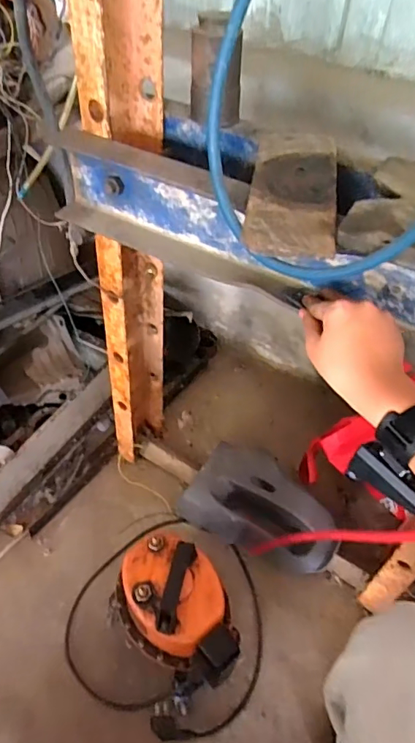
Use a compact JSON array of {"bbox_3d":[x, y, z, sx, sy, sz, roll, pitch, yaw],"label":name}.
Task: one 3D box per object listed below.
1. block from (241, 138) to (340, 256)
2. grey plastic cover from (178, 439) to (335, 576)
[{"bbox_3d":[0.087,-0.186,0.497,0.083,0.016,0.220,8,48,4],"label":"block"},{"bbox_3d":[0.110,0.260,0.970,0.299,0.090,0.179,20,50,15],"label":"grey plastic cover"}]

